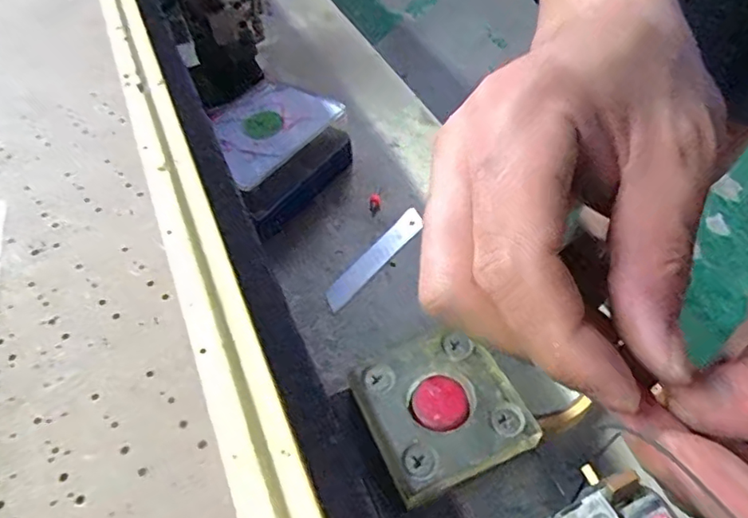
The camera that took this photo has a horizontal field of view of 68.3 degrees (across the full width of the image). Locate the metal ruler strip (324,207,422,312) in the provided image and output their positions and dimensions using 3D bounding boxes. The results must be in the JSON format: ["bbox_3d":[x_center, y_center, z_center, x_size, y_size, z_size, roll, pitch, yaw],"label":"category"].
[{"bbox_3d":[0.001,-0.002,0.376,0.018,0.004,0.097,34,61,20],"label":"metal ruler strip"}]

